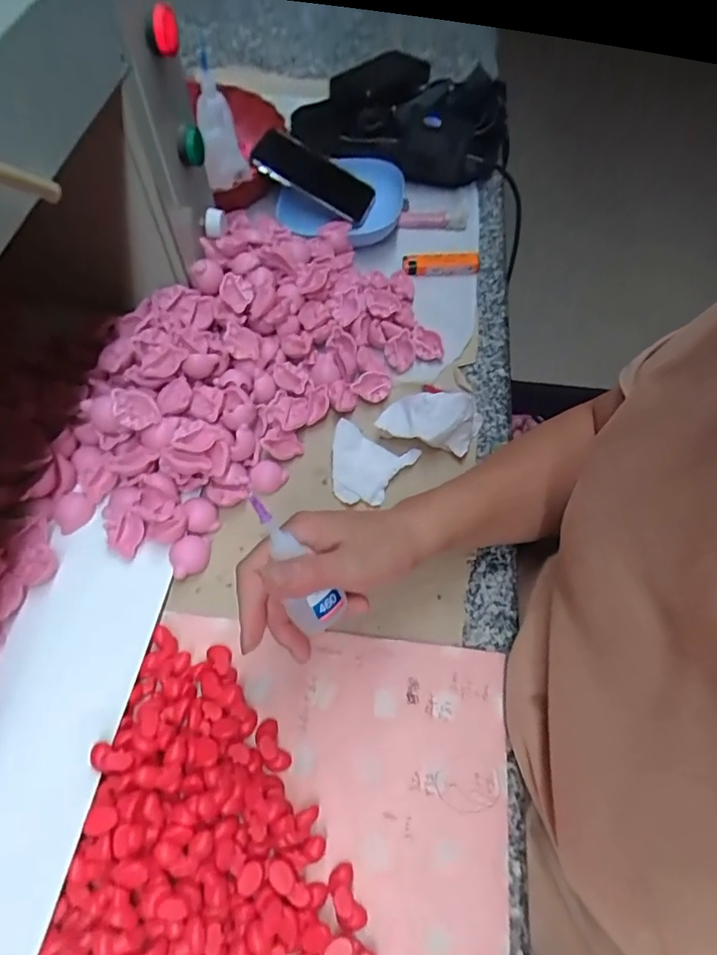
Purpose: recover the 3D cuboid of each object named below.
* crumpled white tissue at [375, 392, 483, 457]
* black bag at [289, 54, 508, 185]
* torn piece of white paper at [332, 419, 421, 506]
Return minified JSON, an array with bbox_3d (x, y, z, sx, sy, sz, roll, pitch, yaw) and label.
[{"bbox_3d":[0.063,-0.048,0.447,0.089,0.034,0.044,3,61,0],"label":"crumpled white tissue"},{"bbox_3d":[0.058,-0.497,0.692,0.256,0.061,0.312,7,61,3],"label":"black bag"},{"bbox_3d":[0.004,-0.009,0.443,0.070,0.008,0.065,24,63,12],"label":"torn piece of white paper"}]

